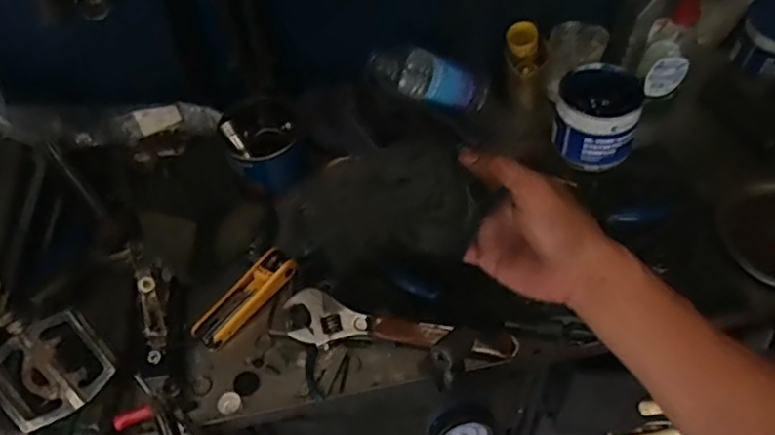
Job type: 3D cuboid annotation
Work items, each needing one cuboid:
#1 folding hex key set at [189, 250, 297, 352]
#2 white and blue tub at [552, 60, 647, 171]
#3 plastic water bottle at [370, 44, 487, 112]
[{"bbox_3d":[-0.159,0.089,0.697,0.047,0.018,0.128,38,76,27],"label":"folding hex key set"},{"bbox_3d":[0.263,-0.127,0.794,0.096,0.087,0.099,-2,58,3],"label":"white and blue tub"},{"bbox_3d":[0.063,-0.180,0.795,0.172,0.044,0.059,14,49,-22],"label":"plastic water bottle"}]

